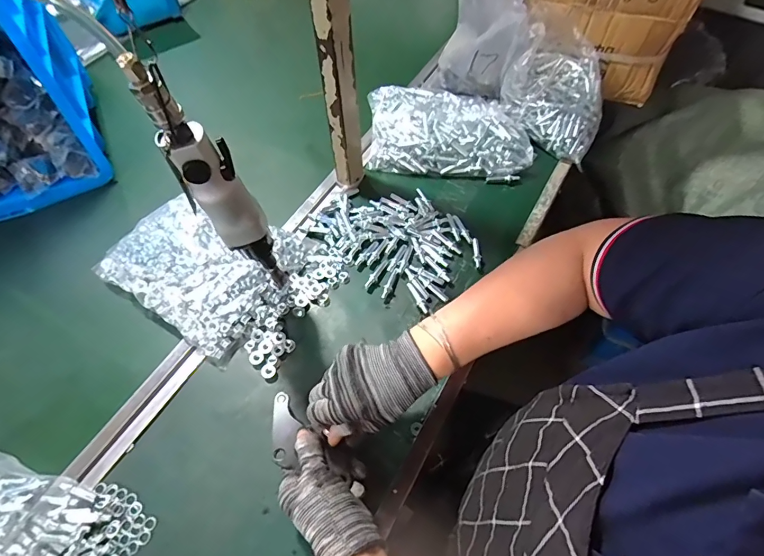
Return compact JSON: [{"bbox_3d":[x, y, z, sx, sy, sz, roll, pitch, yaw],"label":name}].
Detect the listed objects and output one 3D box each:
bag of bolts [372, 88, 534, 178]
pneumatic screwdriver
[{"bbox_3d":[0.106,-0.245,0.686,0.255,0.039,0.182,2,58,4],"label":"bag of bolts"},{"bbox_3d":[-0.150,-0.068,0.414,0.054,0.294,0.038,-19,60,-10],"label":"pneumatic screwdriver"}]

